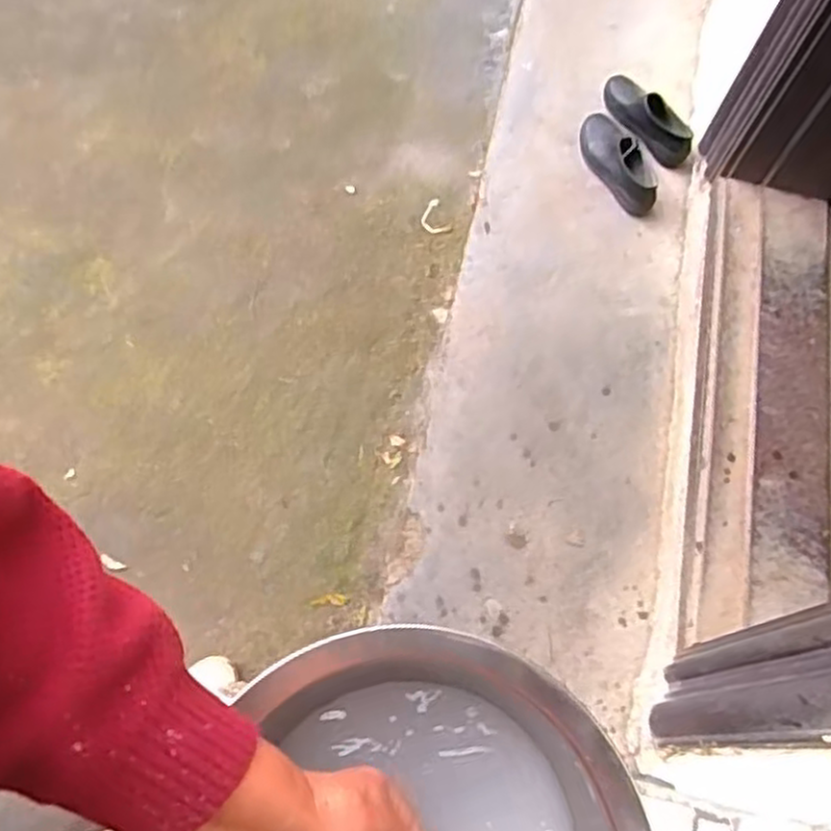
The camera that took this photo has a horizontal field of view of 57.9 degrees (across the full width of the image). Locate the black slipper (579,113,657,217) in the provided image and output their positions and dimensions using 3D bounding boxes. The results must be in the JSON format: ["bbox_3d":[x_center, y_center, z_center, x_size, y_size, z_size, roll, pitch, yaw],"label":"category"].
[{"bbox_3d":[0.410,-0.519,1.526,0.086,0.055,0.241,-23,69,-14],"label":"black slipper"}]

